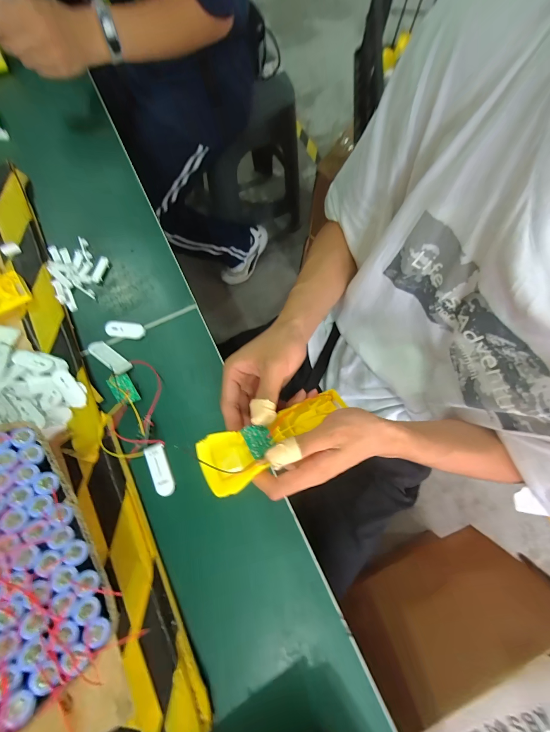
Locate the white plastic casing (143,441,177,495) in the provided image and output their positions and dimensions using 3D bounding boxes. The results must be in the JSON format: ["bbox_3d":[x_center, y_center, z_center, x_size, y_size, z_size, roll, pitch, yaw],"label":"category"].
[{"bbox_3d":[-0.134,0.121,0.334,0.022,0.005,0.059,-23,76,-6],"label":"white plastic casing"}]

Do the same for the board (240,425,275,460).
[{"bbox_3d":[-0.015,0.067,0.260,0.024,0.004,0.031,-19,66,-24],"label":"board"}]

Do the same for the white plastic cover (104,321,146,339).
[{"bbox_3d":[-0.198,-0.048,0.377,0.050,0.007,0.023,4,75,1],"label":"white plastic cover"}]

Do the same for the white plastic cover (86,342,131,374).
[{"bbox_3d":[-0.211,-0.012,0.365,0.059,0.004,0.021,37,59,9],"label":"white plastic cover"}]

